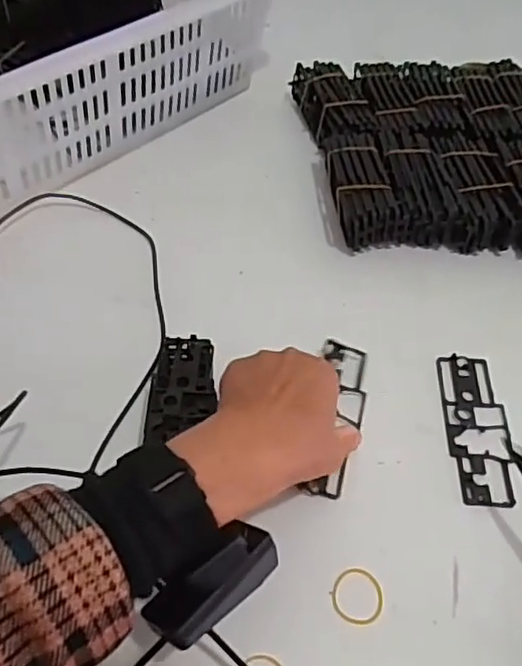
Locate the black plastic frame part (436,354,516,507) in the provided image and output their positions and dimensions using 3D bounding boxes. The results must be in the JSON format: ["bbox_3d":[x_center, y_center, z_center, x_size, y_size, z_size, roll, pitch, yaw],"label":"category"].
[{"bbox_3d":[0.157,0.067,0.461,0.045,0.004,0.120,3,51,1],"label":"black plastic frame part"}]

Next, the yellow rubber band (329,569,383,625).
[{"bbox_3d":[0.058,0.157,0.381,0.031,0.004,0.032,1,51,-1],"label":"yellow rubber band"}]

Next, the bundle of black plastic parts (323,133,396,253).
[{"bbox_3d":[0.090,-0.133,0.591,0.053,0.045,0.132,-2,51,-4],"label":"bundle of black plastic parts"}]

